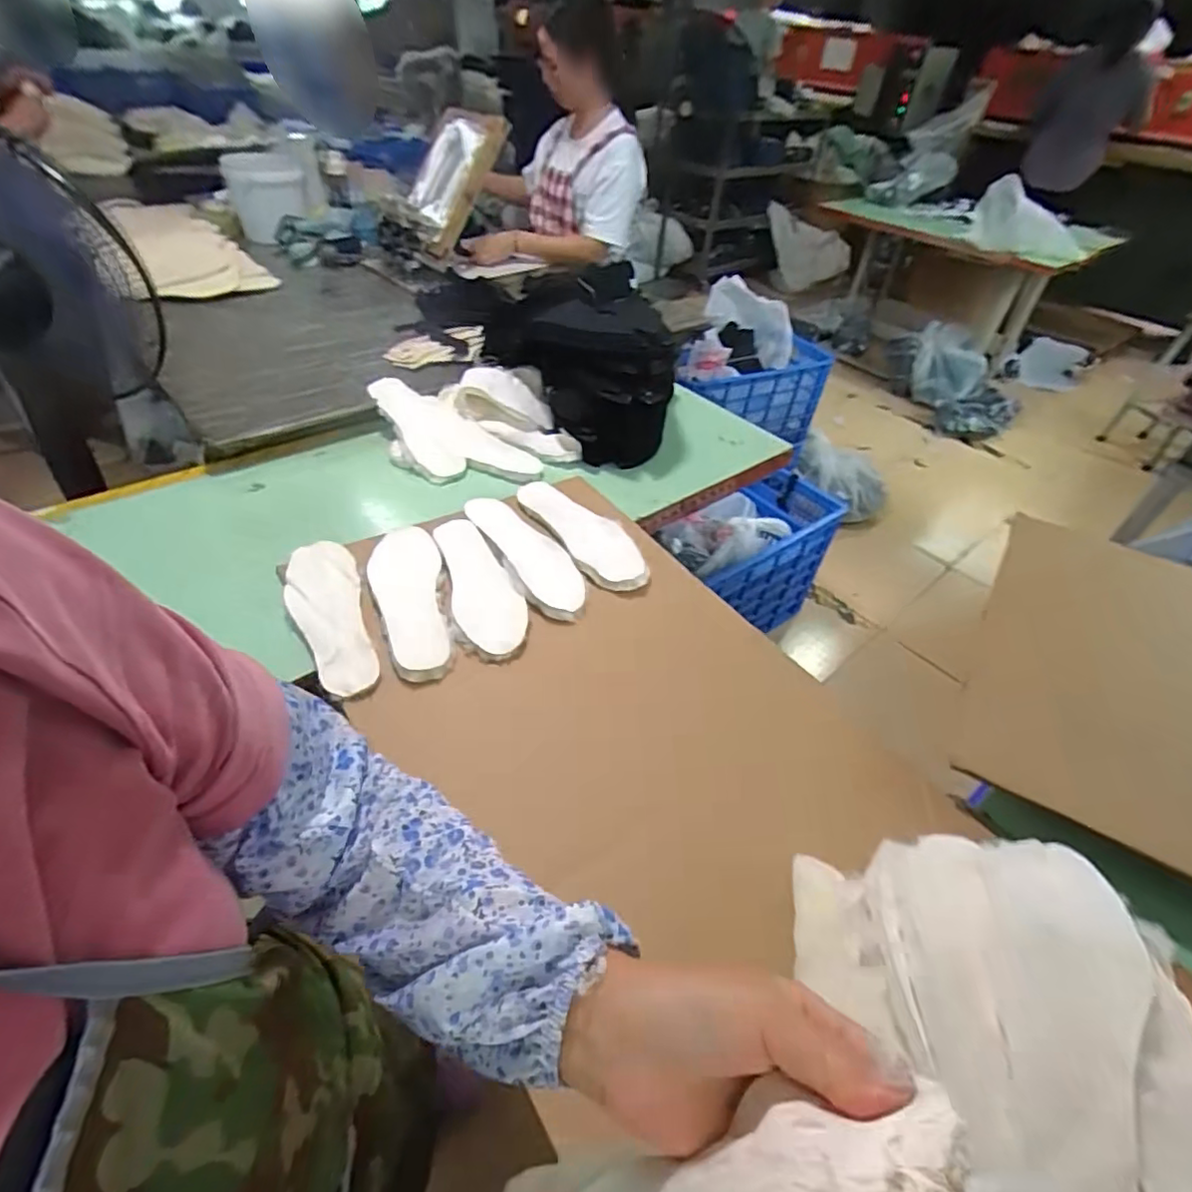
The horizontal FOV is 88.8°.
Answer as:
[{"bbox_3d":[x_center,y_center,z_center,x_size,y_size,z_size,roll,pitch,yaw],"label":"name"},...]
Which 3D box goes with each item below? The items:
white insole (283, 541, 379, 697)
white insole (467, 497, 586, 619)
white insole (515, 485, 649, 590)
[{"bbox_3d":[-0.335,0.022,0.767,0.087,0.029,0.274,-16,47,-21],"label":"white insole"},{"bbox_3d":[-0.097,-0.065,0.888,0.095,0.033,0.269,-22,50,-26],"label":"white insole"},{"bbox_3d":[-0.022,-0.104,0.932,0.094,0.014,0.283,-22,50,-26],"label":"white insole"}]

